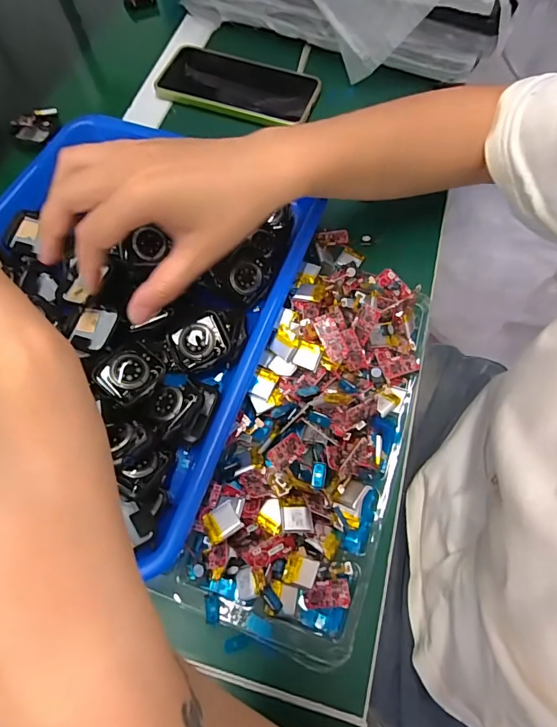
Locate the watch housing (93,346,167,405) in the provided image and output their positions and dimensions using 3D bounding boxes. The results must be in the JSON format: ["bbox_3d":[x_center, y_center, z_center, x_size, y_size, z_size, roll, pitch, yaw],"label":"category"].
[{"bbox_3d":[-0.099,0.006,0.280,0.037,0.011,0.037,30,70,13],"label":"watch housing"}]

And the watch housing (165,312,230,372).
[{"bbox_3d":[-0.055,-0.015,0.290,0.039,0.007,0.030,-23,68,-9],"label":"watch housing"}]

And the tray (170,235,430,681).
[{"bbox_3d":[0.032,0.035,0.290,0.113,0.043,0.291,18,68,8],"label":"tray"}]

